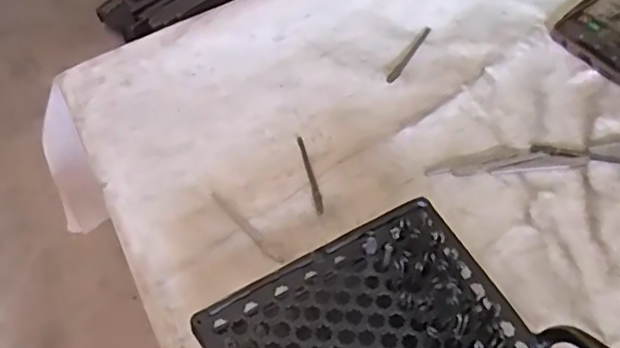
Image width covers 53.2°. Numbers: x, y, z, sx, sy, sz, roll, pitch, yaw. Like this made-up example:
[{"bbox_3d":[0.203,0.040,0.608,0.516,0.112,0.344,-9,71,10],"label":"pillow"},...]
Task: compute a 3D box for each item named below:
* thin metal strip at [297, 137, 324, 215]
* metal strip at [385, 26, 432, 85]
[{"bbox_3d":[0.000,-0.001,0.432,0.005,0.004,0.066,-12,56,-6],"label":"thin metal strip"},{"bbox_3d":[0.080,-0.095,0.494,0.007,0.005,0.072,27,61,19],"label":"metal strip"}]

